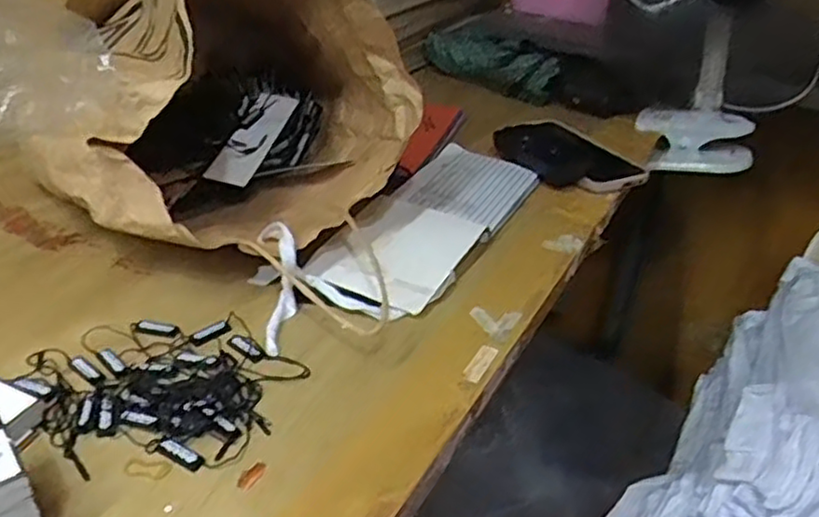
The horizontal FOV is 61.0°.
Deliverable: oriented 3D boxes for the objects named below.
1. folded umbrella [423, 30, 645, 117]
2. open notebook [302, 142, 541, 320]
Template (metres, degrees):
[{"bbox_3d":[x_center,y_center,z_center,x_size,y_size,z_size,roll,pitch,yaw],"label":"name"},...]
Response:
[{"bbox_3d":[0.145,-0.238,0.873,0.278,0.057,0.059,19,35,22],"label":"folded umbrella"},{"bbox_3d":[0.017,-0.035,0.591,0.106,0.019,0.279,20,36,21],"label":"open notebook"}]

